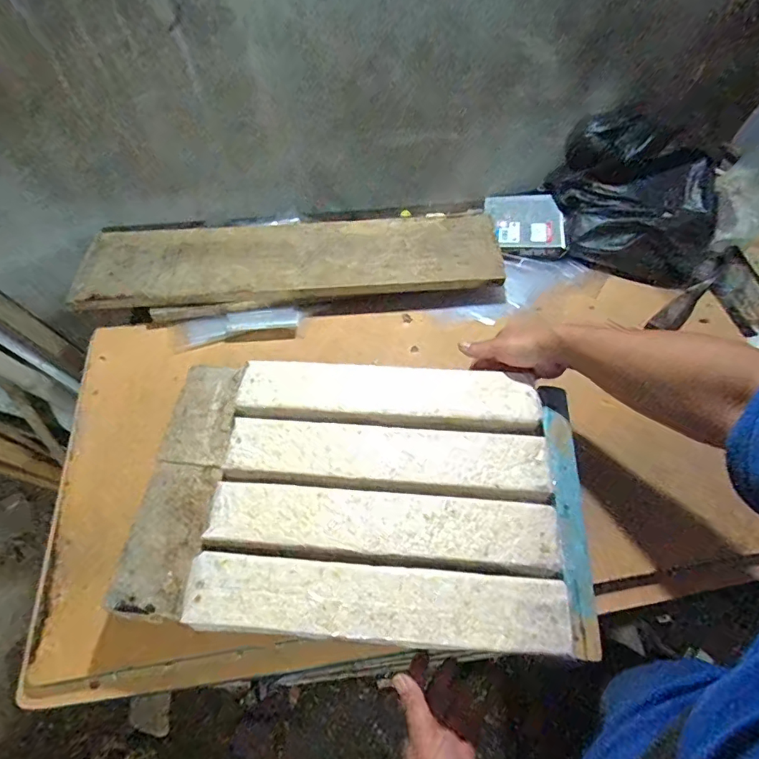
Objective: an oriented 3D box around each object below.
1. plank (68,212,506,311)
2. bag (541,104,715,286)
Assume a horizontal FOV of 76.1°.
[{"bbox_3d":[-0.143,-0.209,0.818,0.687,0.044,0.194,-6,60,0],"label":"plank"},{"bbox_3d":[0.427,-0.304,0.808,0.285,0.168,0.169,19,63,14],"label":"bag"}]

